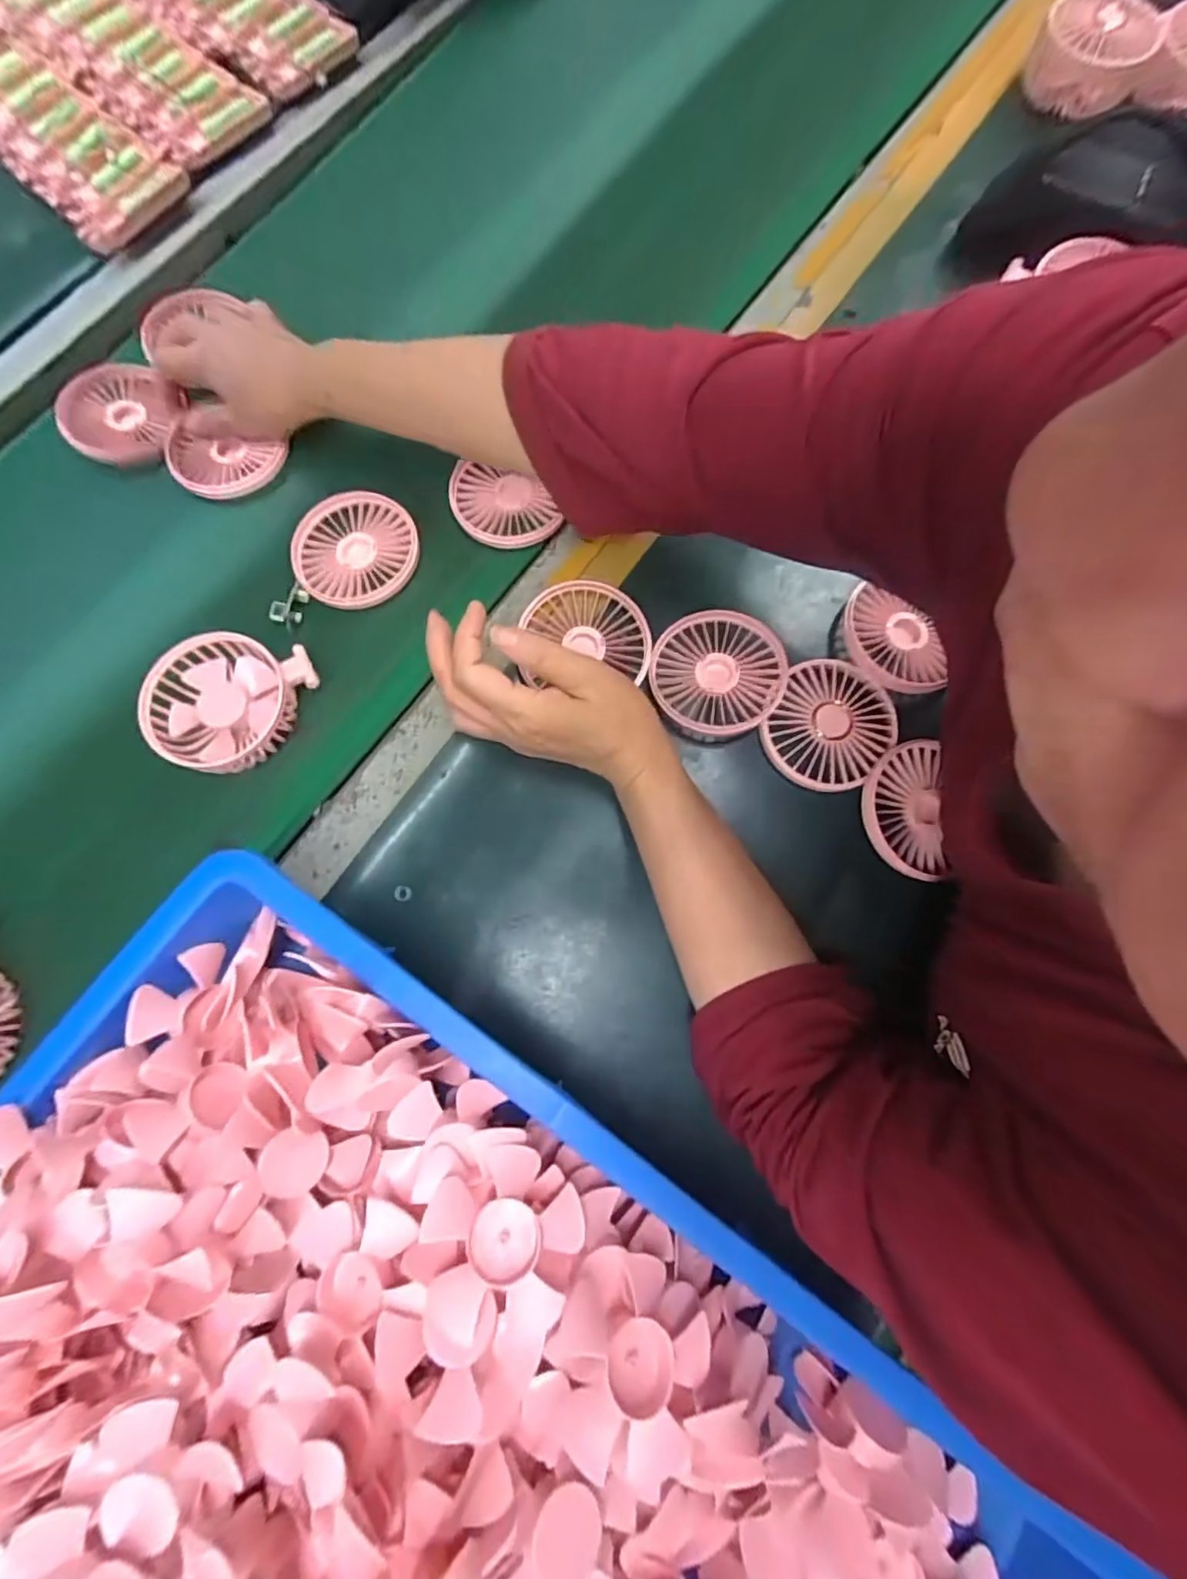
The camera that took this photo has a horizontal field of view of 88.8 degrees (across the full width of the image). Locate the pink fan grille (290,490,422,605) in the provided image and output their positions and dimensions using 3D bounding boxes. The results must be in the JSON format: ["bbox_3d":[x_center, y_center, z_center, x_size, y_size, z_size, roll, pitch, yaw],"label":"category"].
[{"bbox_3d":[-0.170,-0.171,0.432,0.087,0.010,0.087,0,75,1],"label":"pink fan grille"}]

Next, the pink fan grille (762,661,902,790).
[{"bbox_3d":[0.155,-0.042,0.403,0.076,0.013,0.089,42,80,11],"label":"pink fan grille"}]

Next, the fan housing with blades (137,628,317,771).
[{"bbox_3d":[-0.239,-0.056,0.403,0.100,0.030,0.094,10,76,4],"label":"fan housing with blades"}]

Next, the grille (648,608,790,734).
[{"bbox_3d":[0.083,-0.078,0.402,0.087,0.012,0.088,9,76,3],"label":"grille"}]

